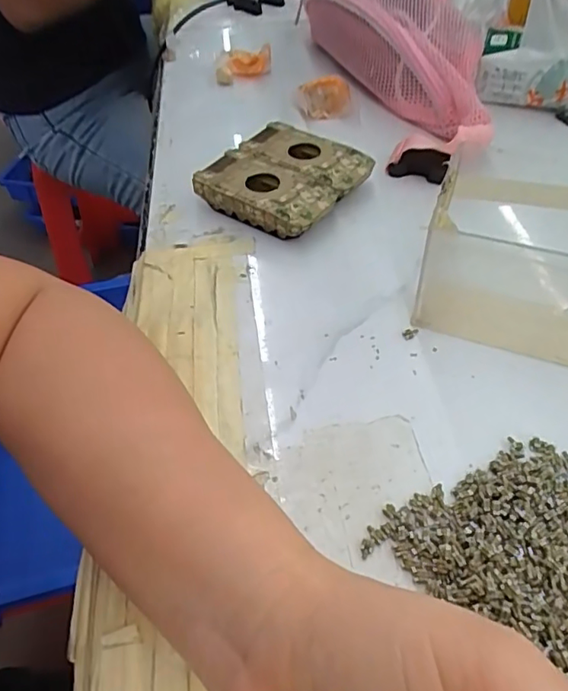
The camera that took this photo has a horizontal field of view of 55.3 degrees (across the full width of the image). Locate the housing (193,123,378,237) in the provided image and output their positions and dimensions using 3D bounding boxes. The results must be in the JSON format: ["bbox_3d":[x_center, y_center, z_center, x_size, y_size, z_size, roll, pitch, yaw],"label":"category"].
[{"bbox_3d":[0.003,-0.121,0.398,0.092,0.029,0.097,27,56,24],"label":"housing"}]

